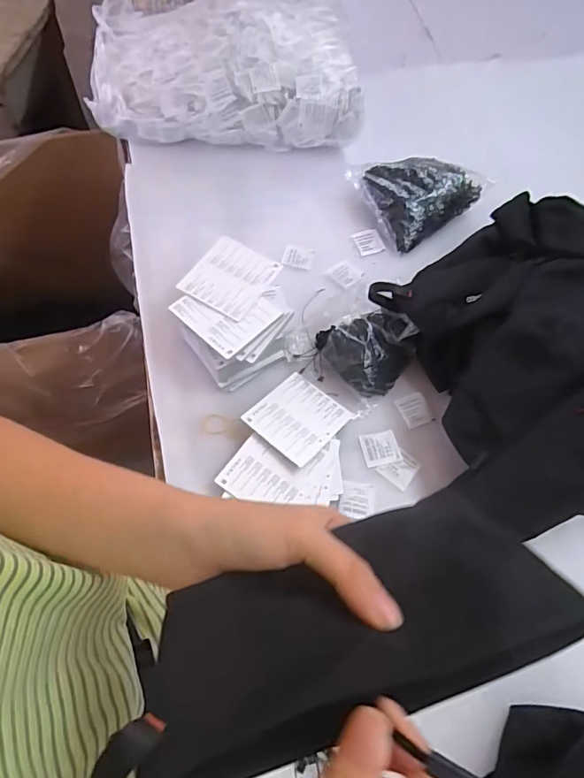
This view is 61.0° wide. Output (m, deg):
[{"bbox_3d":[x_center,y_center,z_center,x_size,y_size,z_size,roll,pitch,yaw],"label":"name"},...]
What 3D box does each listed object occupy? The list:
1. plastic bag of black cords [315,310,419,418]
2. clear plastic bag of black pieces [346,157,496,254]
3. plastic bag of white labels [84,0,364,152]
[{"bbox_3d":[0.094,-0.048,0.599,0.103,0.056,0.113,-30,69,-17],"label":"plastic bag of black cords"},{"bbox_3d":[0.183,-0.295,0.731,0.173,0.056,0.138,-35,70,-19],"label":"clear plastic bag of black pieces"},{"bbox_3d":[-0.110,-0.525,0.799,0.415,0.114,0.290,0,63,-4],"label":"plastic bag of white labels"}]

